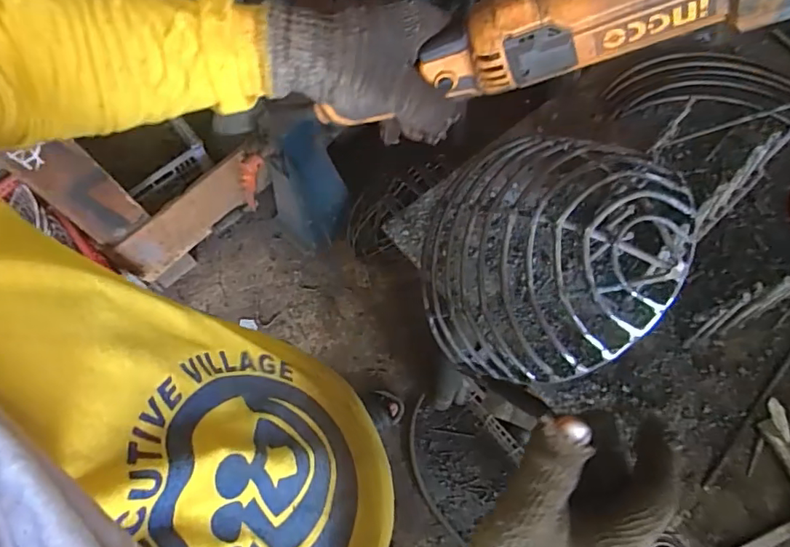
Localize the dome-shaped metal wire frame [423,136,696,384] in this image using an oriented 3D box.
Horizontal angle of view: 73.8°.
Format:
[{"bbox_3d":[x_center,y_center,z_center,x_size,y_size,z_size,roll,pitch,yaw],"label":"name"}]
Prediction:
[{"bbox_3d":[0.119,-0.013,0.437,0.179,0.147,0.180,29,71,11],"label":"dome-shaped metal wire frame"}]

